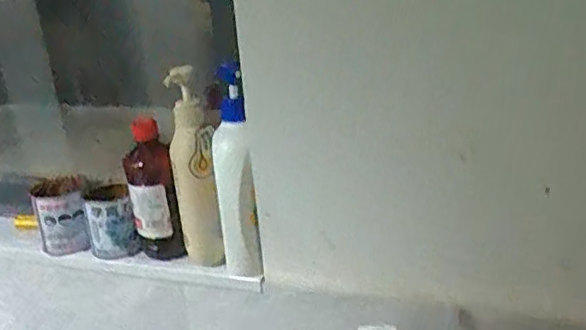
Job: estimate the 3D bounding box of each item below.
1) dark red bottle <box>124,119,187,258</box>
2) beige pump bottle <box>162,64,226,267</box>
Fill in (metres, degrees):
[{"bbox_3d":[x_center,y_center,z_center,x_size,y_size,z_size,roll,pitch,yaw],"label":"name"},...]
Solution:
[{"bbox_3d":[-0.178,0.036,0.777,0.054,0.173,0.063,-13,22,-22],"label":"dark red bottle"},{"bbox_3d":[-0.119,0.008,0.736,0.049,0.235,0.051,-12,22,-19],"label":"beige pump bottle"}]

